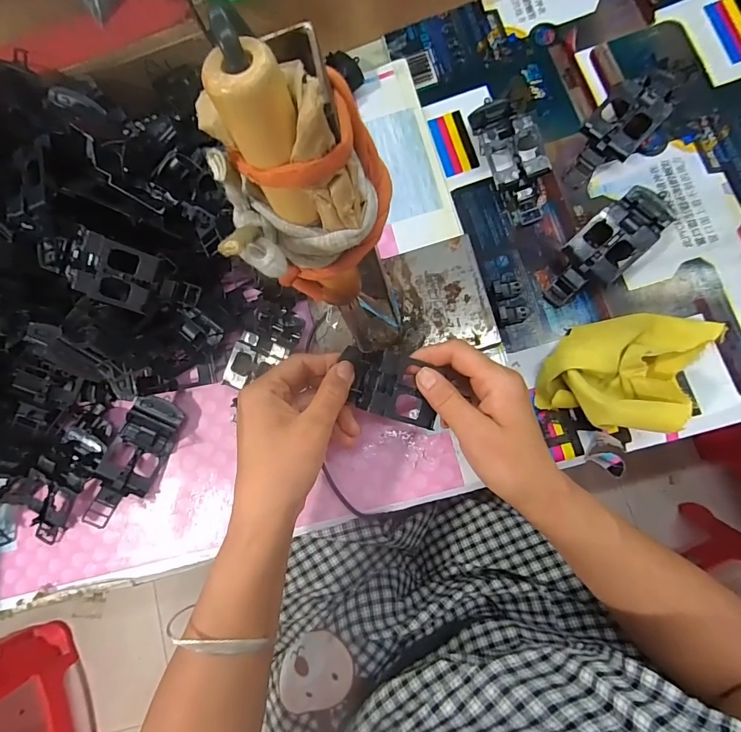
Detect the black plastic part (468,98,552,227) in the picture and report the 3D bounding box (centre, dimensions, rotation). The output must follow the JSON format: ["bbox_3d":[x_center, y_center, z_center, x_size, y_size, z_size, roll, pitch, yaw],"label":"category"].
[{"bbox_3d":[0.121,-0.176,0.359,0.046,0.028,0.105,-16,79,5],"label":"black plastic part"}]

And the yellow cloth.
[{"bbox_3d":[0.194,-0.002,0.312,0.103,0.055,0.101,21,84,11],"label":"yellow cloth"}]

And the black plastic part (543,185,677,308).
[{"bbox_3d":[0.193,-0.099,0.338,0.122,0.031,0.045,-45,78,-1],"label":"black plastic part"}]

